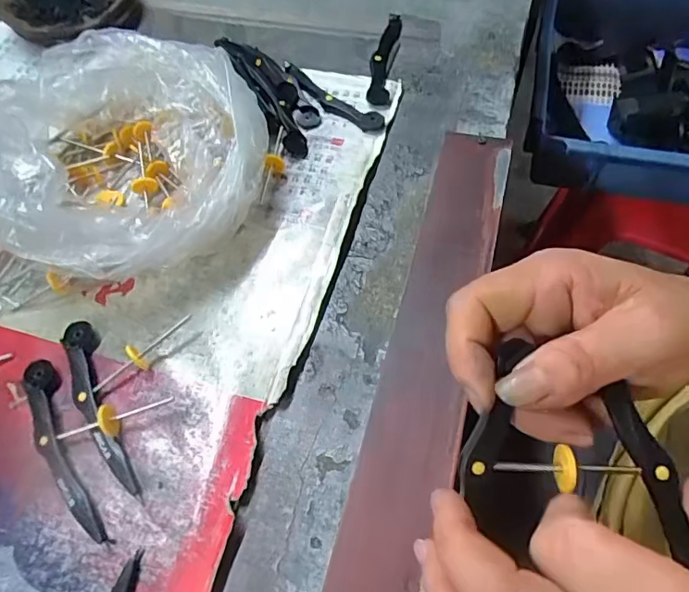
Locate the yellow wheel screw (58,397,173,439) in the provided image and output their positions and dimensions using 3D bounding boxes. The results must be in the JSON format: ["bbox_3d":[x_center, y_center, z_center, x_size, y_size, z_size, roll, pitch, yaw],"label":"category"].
[{"bbox_3d":[-0.124,0.068,0.283,0.060,0.014,0.015,-17,59,-20],"label":"yellow wheel screw"}]

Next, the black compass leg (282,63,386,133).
[{"bbox_3d":[-0.012,-0.156,0.408,0.105,0.008,0.020,37,69,22],"label":"black compass leg"}]

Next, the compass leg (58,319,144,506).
[{"bbox_3d":[-0.139,0.061,0.291,0.018,0.009,0.112,-24,61,-9],"label":"compass leg"}]

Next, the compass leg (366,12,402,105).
[{"bbox_3d":[0.032,-0.197,0.425,0.018,0.009,0.113,6,60,7],"label":"compass leg"}]

